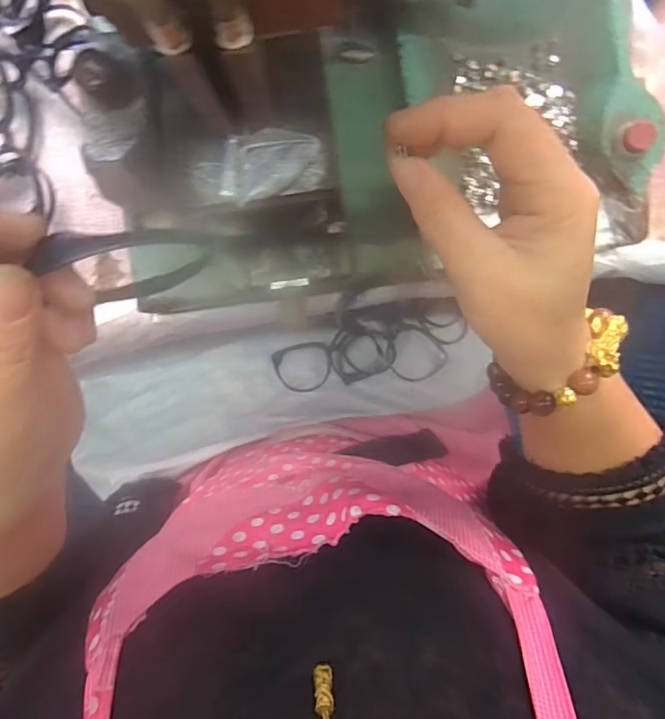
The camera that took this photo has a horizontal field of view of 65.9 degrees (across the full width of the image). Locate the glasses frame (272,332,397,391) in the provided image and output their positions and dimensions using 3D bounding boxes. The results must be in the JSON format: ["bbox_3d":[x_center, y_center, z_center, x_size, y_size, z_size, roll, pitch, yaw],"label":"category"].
[{"bbox_3d":[0.003,0.000,0.589,0.138,0.021,0.052,-14,93,2],"label":"glasses frame"}]

